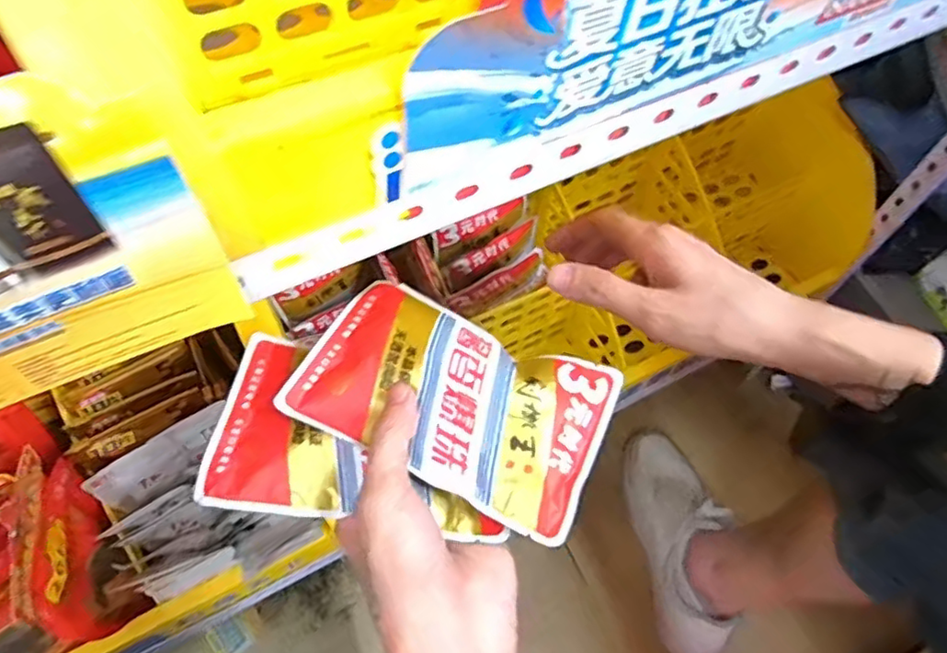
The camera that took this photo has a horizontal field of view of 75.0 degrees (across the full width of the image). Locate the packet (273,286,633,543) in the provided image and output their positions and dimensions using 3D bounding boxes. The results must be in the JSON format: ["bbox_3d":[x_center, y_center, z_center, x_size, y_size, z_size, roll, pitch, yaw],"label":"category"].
[{"bbox_3d":[-0.010,0.034,0.319,0.155,0.021,0.092,24,66,9],"label":"packet"}]

